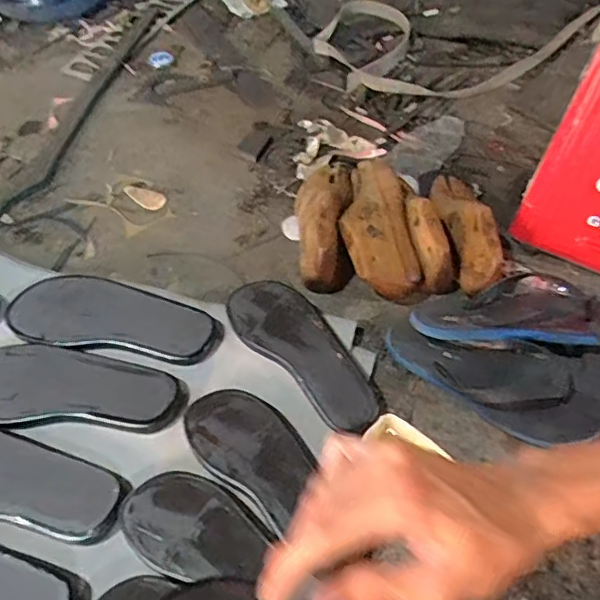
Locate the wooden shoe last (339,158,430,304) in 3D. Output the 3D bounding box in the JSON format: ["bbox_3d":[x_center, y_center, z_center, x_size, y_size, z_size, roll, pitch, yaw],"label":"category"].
[{"bbox_3d":[0.107,-0.106,0.788,0.104,0.068,0.240,0,52,-2],"label":"wooden shoe last"}]

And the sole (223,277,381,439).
[{"bbox_3d":[0.007,0.059,0.674,0.091,0.019,0.231,-37,63,-22],"label":"sole"}]

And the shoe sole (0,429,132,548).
[{"bbox_3d":[-0.302,0.183,0.575,0.255,0.013,0.093,8,52,4],"label":"shoe sole"}]

